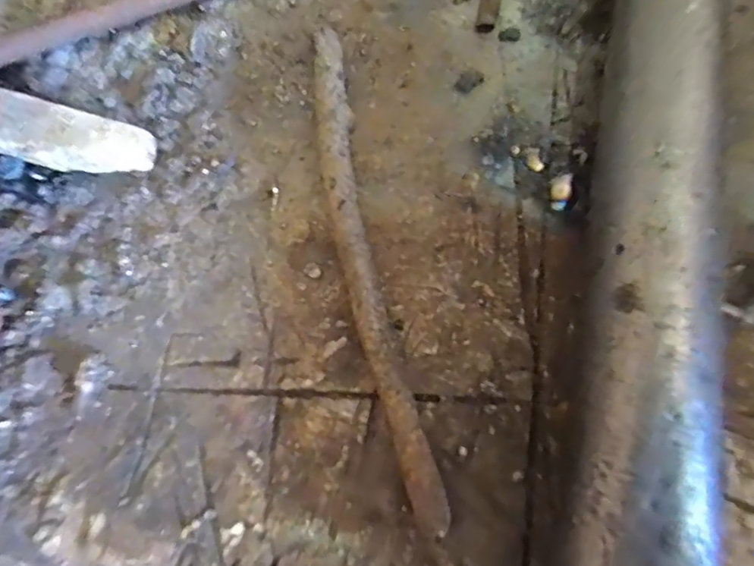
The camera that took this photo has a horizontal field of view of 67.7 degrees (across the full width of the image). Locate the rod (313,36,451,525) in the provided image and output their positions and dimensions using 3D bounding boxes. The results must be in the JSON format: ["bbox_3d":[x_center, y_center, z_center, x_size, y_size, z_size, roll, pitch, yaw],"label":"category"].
[{"bbox_3d":[-0.002,-0.004,0.104,0.009,0.008,0.096,-13,76,-2],"label":"rod"}]

